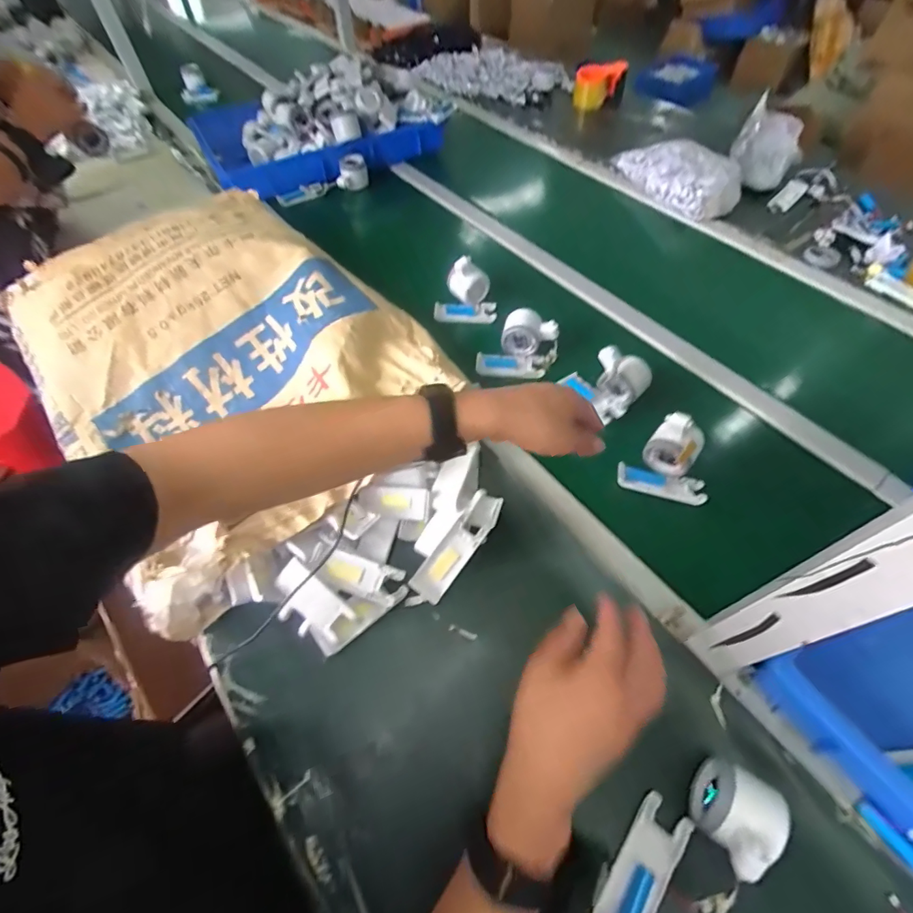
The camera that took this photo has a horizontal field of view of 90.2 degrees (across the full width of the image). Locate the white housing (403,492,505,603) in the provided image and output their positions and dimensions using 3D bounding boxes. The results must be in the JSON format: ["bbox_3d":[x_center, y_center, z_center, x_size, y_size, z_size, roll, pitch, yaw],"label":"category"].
[{"bbox_3d":[0.000,0.108,0.531,0.040,0.022,0.154,36,79,10],"label":"white housing"}]

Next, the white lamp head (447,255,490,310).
[{"bbox_3d":[0.021,-0.305,0.796,0.071,0.071,0.038,5,55,5],"label":"white lamp head"}]

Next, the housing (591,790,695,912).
[{"bbox_3d":[0.153,0.340,0.375,0.044,0.012,0.106,31,62,21],"label":"housing"}]

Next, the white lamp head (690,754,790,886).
[{"bbox_3d":[0.226,0.294,0.368,0.056,0.066,0.070,30,61,20],"label":"white lamp head"}]

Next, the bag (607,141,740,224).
[{"bbox_3d":[0.484,-0.613,0.978,0.164,0.073,0.293,-15,56,-9],"label":"bag"}]

